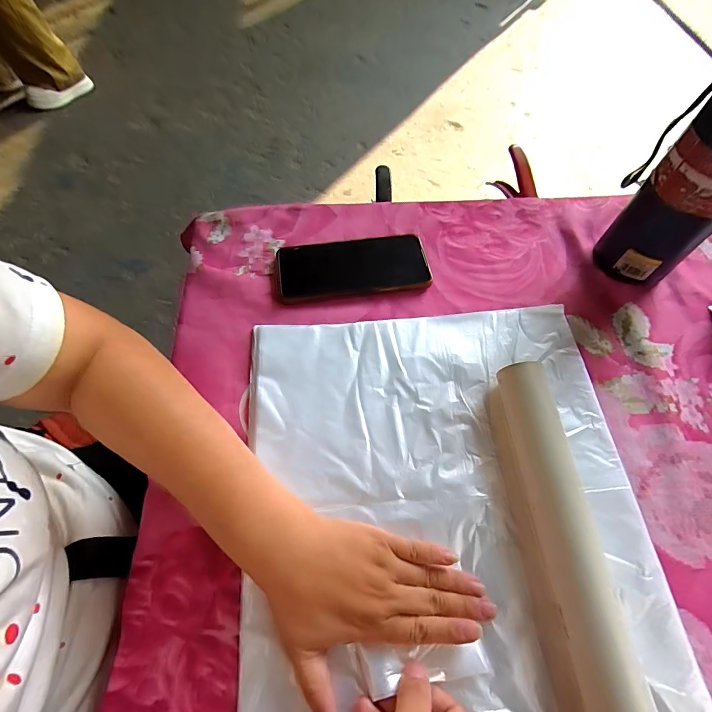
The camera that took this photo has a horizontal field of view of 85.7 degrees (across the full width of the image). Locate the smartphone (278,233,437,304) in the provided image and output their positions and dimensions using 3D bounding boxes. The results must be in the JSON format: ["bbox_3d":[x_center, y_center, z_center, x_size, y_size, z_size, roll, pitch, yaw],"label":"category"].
[{"bbox_3d":[-0.004,-0.099,0.420,0.162,0.013,0.078,-7,62,-4],"label":"smartphone"}]

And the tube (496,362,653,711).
[{"bbox_3d":[0.152,0.169,0.254,0.035,0.044,0.347,-2,62,-2],"label":"tube"}]

